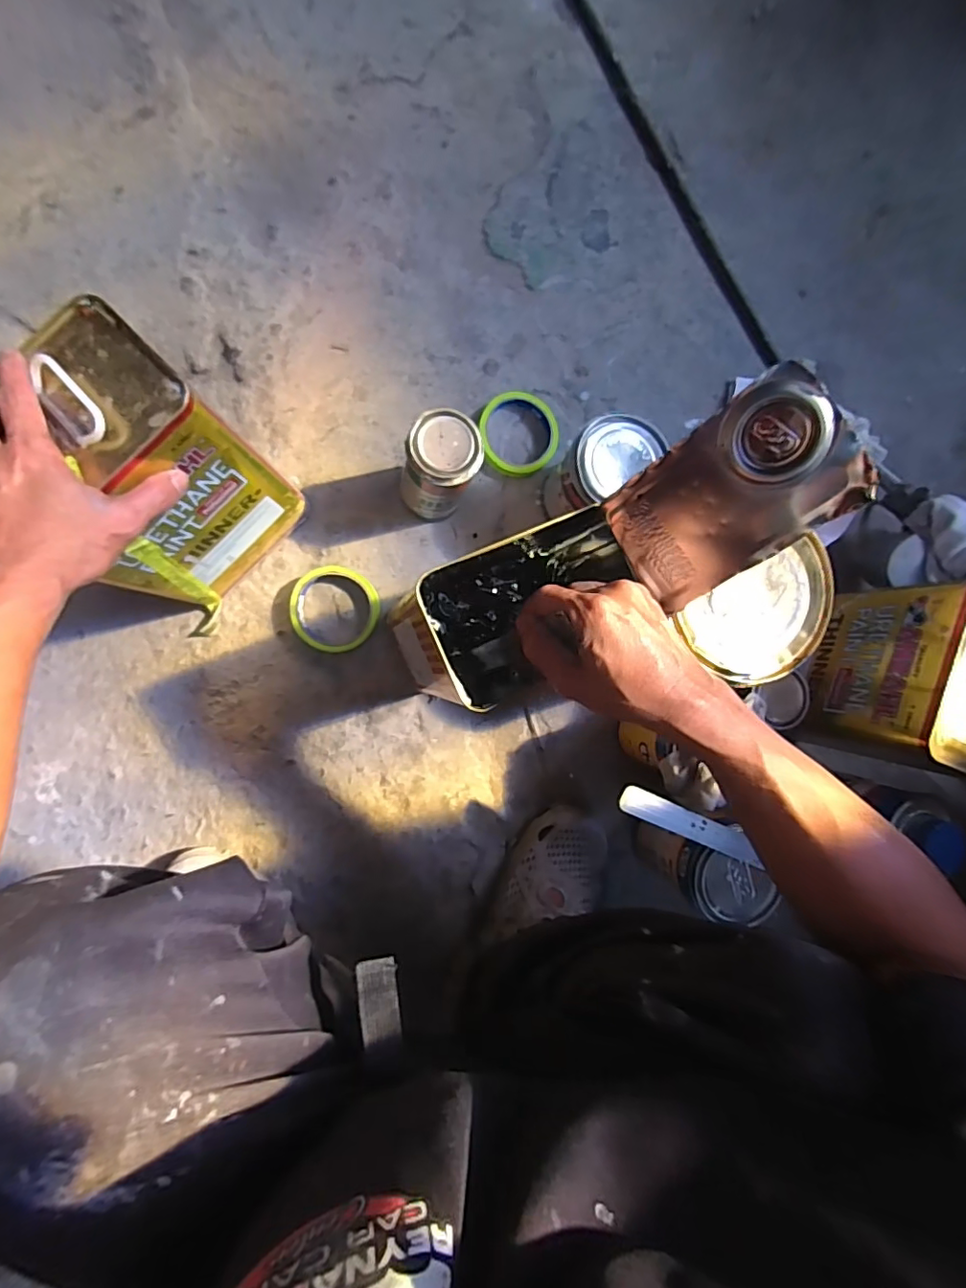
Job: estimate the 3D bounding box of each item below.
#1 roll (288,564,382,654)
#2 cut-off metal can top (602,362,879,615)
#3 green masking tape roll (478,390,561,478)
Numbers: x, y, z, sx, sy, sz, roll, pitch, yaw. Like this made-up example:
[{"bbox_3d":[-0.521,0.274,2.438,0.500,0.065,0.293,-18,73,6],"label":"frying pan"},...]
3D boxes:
[{"bbox_3d":[-0.163,-0.038,0.589,0.093,0.026,0.093,0,88,-9],"label":"roll"},{"bbox_3d":[0.161,-0.096,0.356,0.097,0.151,0.012,49,40,-7],"label":"cut-off metal can top"},{"bbox_3d":[0.043,-0.251,0.641,0.093,0.023,0.099,0,88,-9],"label":"green masking tape roll"}]

